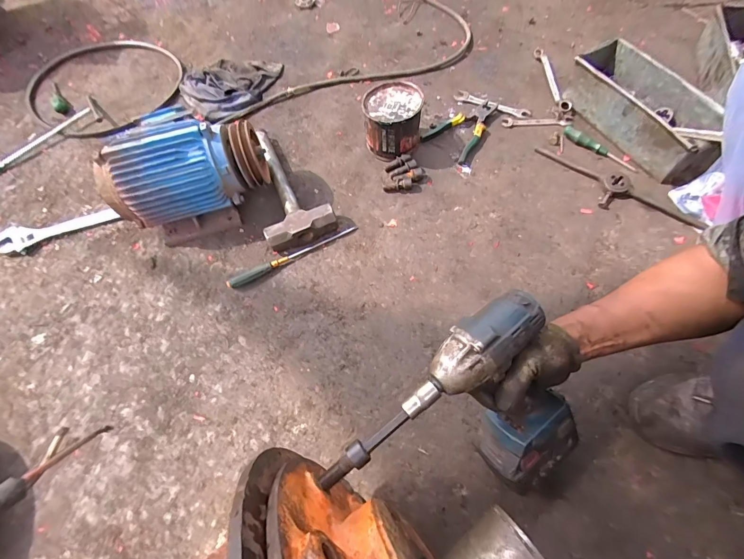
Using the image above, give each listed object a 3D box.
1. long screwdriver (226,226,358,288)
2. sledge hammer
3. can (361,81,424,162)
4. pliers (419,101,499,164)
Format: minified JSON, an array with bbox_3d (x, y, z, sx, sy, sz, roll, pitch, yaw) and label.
[{"bbox_3d":[-0.150,-0.048,0.665,0.260,0.019,0.019,-28,66,-9],"label":"long screwdriver"},{"bbox_3d":[-0.189,-0.207,0.729,0.135,0.048,0.315,-23,65,-7],"label":"sledge hammer"},{"bbox_3d":[0.043,-0.333,0.733,0.115,0.102,0.122,-1,64,3],"label":"can"},{"bbox_3d":[0.190,-0.338,0.772,0.113,0.026,0.187,27,69,16],"label":"pliers"}]

